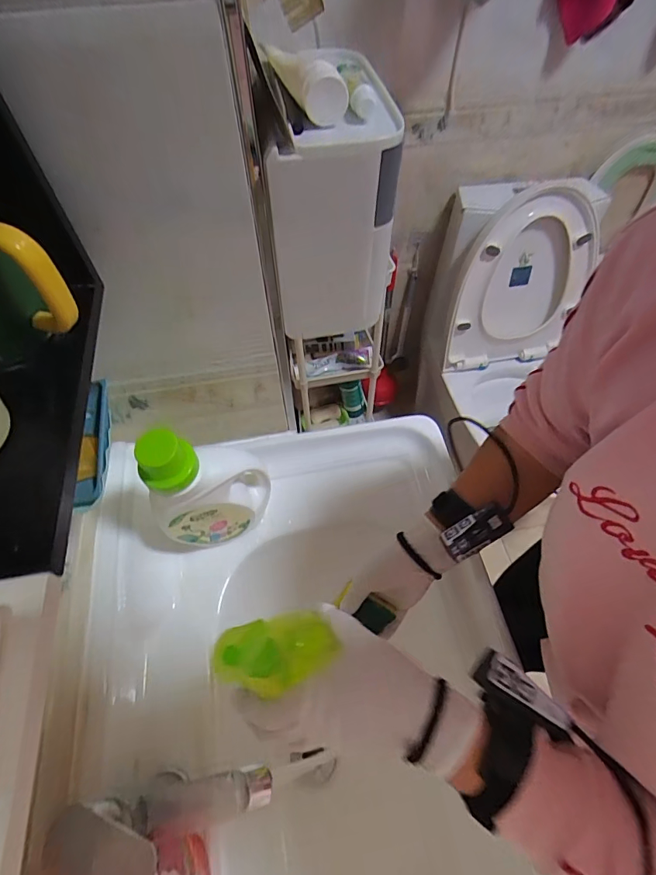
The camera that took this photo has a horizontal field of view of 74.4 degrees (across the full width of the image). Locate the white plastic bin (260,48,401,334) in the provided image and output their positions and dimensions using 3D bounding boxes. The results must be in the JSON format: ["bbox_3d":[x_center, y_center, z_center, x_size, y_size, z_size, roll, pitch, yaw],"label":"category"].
[{"bbox_3d":[0.002,-0.252,0.463,0.117,0.217,0.178,-3,57,-2],"label":"white plastic bin"}]

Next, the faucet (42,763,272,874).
[{"bbox_3d":[-0.110,0.312,0.359,0.118,0.181,0.050,-4,57,-2],"label":"faucet"}]

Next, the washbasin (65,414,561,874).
[{"bbox_3d":[0.002,0.353,0.479,0.470,0.177,0.795,-8,57,-5],"label":"washbasin"}]

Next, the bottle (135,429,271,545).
[{"bbox_3d":[-0.141,0.056,0.512,0.132,0.200,0.058,-29,61,-17],"label":"bottle"}]

